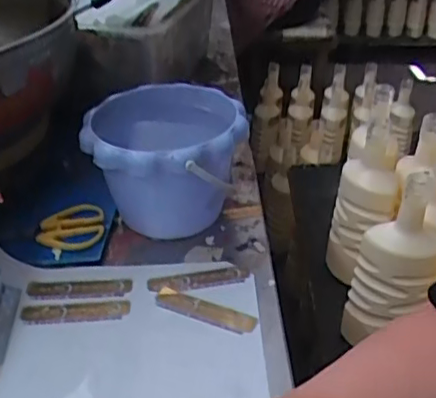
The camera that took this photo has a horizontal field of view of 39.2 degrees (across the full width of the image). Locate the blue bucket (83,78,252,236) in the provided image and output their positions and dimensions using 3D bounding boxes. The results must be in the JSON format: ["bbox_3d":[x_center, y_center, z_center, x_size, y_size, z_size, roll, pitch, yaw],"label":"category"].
[{"bbox_3d":[-0.049,-0.035,0.618,0.148,0.126,0.154,-2,35,1],"label":"blue bucket"}]

